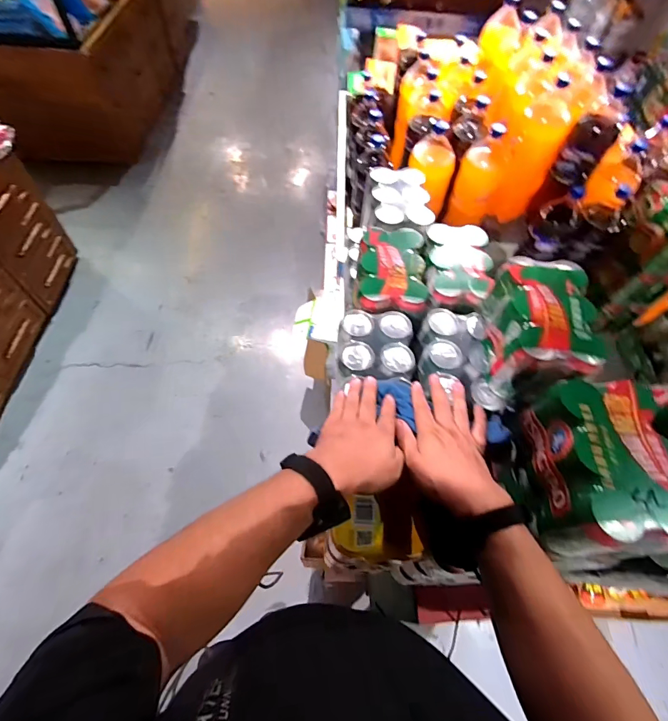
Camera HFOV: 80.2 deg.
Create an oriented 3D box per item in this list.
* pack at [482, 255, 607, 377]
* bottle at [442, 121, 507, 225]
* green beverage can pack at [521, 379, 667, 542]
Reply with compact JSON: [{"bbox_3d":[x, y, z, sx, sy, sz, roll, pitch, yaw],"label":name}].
[{"bbox_3d":[0.310,-0.052,0.606,0.126,0.102,0.192,8,58,1],"label":"pack"},{"bbox_3d":[0.385,-0.476,1.052,0.107,0.258,0.091,26,60,12],"label":"bottle"},{"bbox_3d":[0.321,0.133,0.491,0.127,0.114,0.185,0,59,-4],"label":"green beverage can pack"}]

